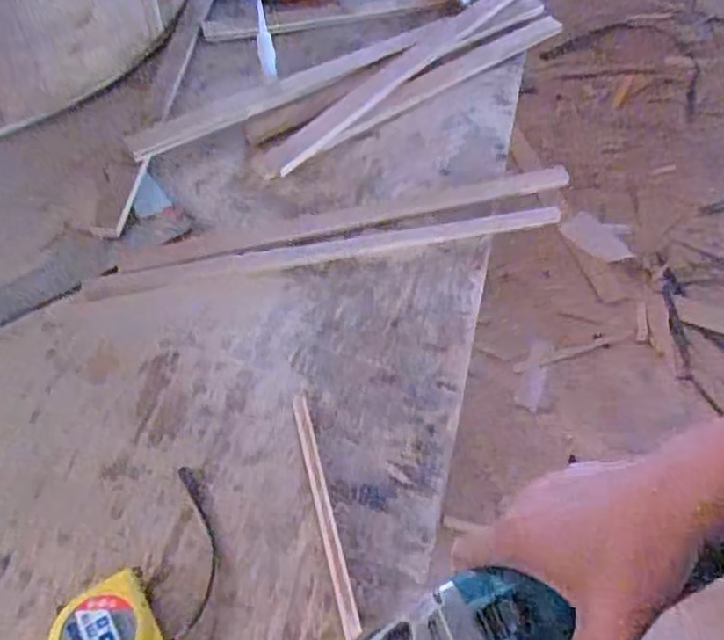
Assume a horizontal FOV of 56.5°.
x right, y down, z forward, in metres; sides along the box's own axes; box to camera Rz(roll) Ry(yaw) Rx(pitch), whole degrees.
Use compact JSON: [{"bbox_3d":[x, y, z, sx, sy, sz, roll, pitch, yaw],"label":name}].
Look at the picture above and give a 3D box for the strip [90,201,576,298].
[{"bbox_3d":[-0.028,-0.070,0.673,0.474,0.011,0.027,-10,57,-9],"label":"strip"}]

